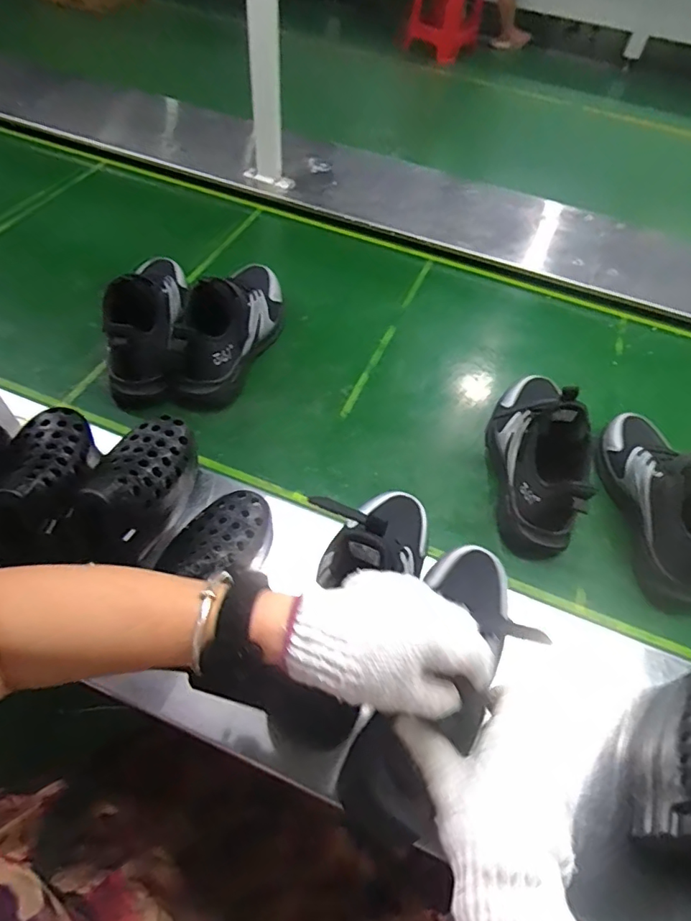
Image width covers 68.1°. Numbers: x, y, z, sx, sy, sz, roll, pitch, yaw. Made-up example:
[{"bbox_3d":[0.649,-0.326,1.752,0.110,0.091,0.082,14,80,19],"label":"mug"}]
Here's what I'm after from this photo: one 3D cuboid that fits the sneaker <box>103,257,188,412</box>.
[{"bbox_3d":[-0.269,-0.203,0.690,0.092,0.122,0.243,-6,56,-9],"label":"sneaker"}]

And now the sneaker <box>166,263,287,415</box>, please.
[{"bbox_3d":[-0.146,-0.191,0.682,0.086,0.124,0.246,15,55,5],"label":"sneaker"}]

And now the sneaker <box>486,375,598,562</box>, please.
[{"bbox_3d":[0.222,-0.022,0.590,0.077,0.129,0.235,6,55,-1],"label":"sneaker"}]

